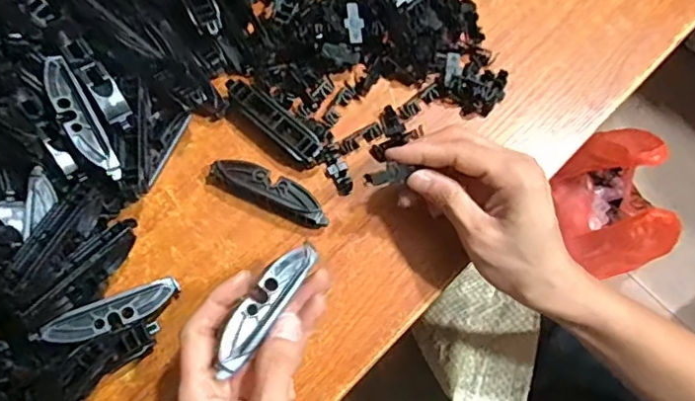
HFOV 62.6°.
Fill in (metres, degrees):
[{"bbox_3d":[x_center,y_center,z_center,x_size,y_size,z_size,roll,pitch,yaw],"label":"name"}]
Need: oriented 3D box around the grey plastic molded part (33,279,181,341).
[{"bbox_3d":[-0.136,0.066,0.329,0.078,0.007,0.018,-20,74,-27],"label":"grey plastic molded part"}]

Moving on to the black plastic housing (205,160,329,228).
[{"bbox_3d":[-0.051,-0.005,0.364,0.082,0.022,0.025,26,75,7],"label":"black plastic housing"}]

